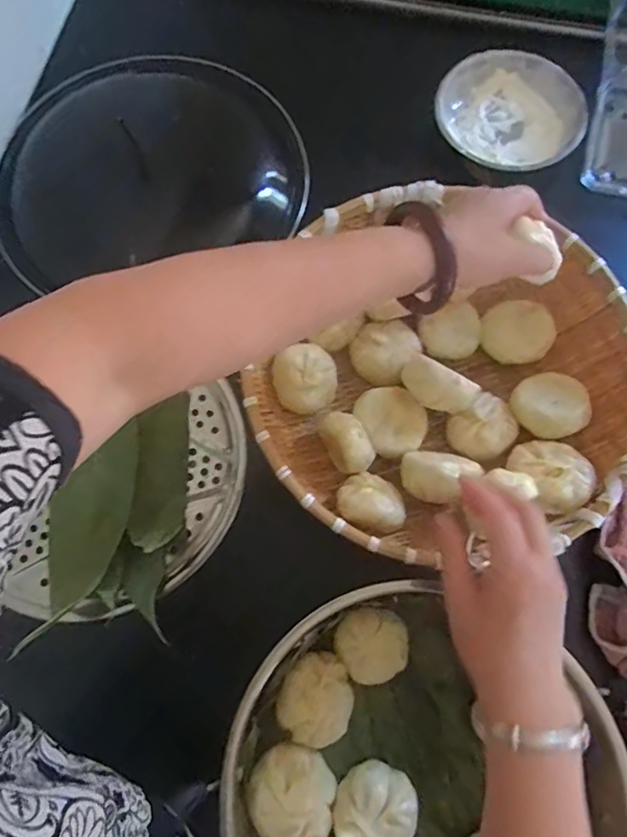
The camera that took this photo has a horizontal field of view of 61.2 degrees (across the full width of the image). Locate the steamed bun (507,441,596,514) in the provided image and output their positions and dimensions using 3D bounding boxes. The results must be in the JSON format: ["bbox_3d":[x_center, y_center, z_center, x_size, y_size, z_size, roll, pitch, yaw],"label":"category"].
[{"bbox_3d":[0.219,0.050,0.486,0.066,0.038,0.071,-22,74,-5],"label":"steamed bun"}]

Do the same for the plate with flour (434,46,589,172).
[{"bbox_3d":[0.242,-0.376,0.654,0.174,0.028,0.158,39,79,12],"label":"plate with flour"}]

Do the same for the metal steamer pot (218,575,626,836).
[{"bbox_3d":[0.072,0.279,0.423,0.285,0.093,0.268,-1,74,2],"label":"metal steamer pot"}]

